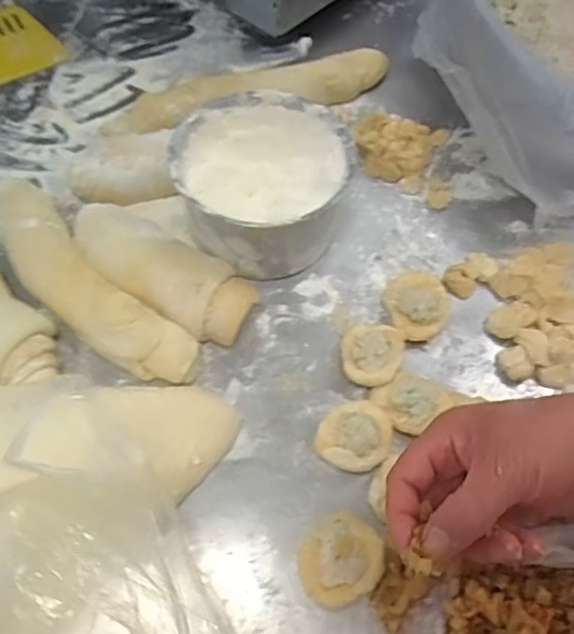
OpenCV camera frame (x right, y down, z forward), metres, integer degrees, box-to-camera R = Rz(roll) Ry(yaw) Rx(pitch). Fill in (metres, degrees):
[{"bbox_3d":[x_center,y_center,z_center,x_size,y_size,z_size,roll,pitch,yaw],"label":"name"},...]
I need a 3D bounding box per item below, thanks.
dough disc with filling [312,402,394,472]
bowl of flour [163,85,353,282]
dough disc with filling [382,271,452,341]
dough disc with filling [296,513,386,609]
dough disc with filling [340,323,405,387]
[{"bbox_3d":[0.052,0.091,0.453,0.053,0.027,0.055,2,59,-3],"label":"dough disc with filling"},{"bbox_3d":[-0.024,-0.115,0.528,0.147,0.093,0.150,2,59,-3],"label":"bowl of flour"},{"bbox_3d":[0.112,-0.011,0.514,0.057,0.029,0.058,2,59,-3],"label":"dough disc with filling"},{"bbox_3d":[0.036,0.166,0.403,0.058,0.012,0.058,-7,52,9],"label":"dough disc with filling"},{"bbox_3d":[0.070,0.031,0.488,0.049,0.026,0.057,17,60,6],"label":"dough disc with filling"}]

